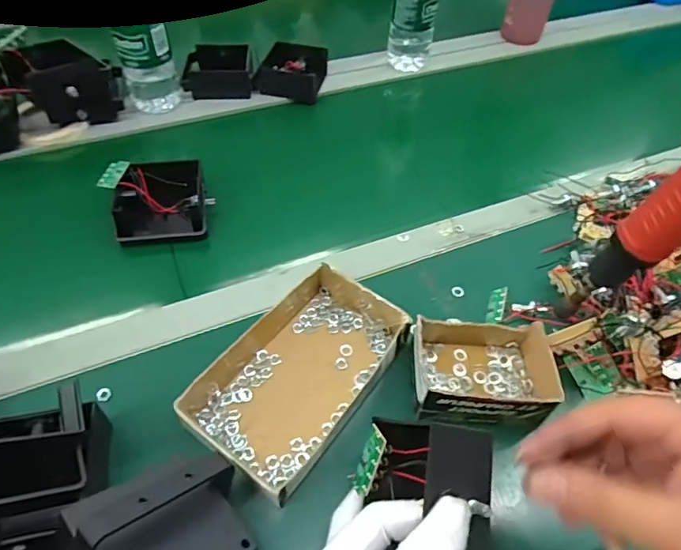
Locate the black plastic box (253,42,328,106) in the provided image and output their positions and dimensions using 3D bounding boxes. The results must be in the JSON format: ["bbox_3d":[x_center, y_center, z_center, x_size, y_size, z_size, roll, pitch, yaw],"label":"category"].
[{"bbox_3d":[-0.069,-0.299,0.715,0.088,0.037,0.099,12,50,7],"label":"black plastic box"}]

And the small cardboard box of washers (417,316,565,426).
[{"bbox_3d":[0.112,0.076,0.399,0.110,0.046,0.092,5,49,1],"label":"small cardboard box of washers"}]

